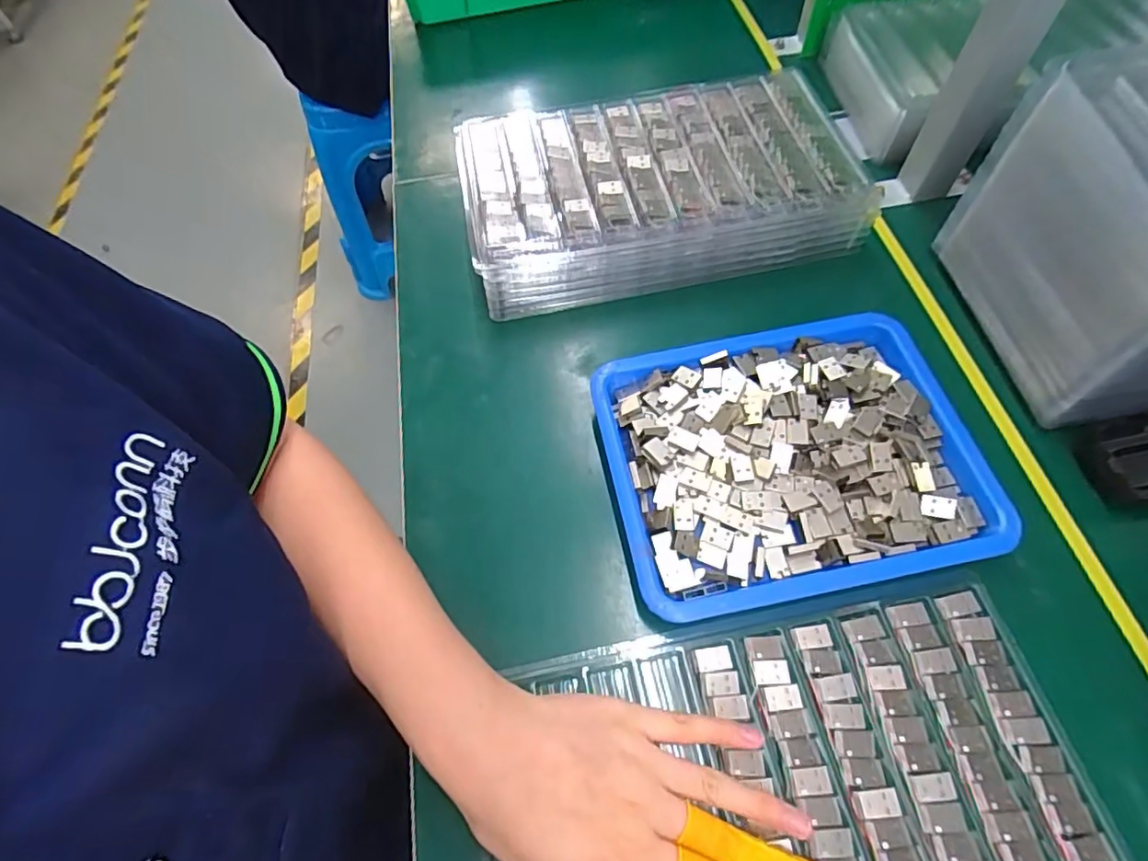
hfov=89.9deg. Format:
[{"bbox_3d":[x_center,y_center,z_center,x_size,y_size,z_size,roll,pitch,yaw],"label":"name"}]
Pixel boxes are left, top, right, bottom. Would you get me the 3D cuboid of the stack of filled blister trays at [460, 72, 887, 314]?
[{"bbox_3d":[0.062,-0.195,0.462,0.295,0.057,0.166,-11,62,-2],"label":"stack of filled blister trays"}]

